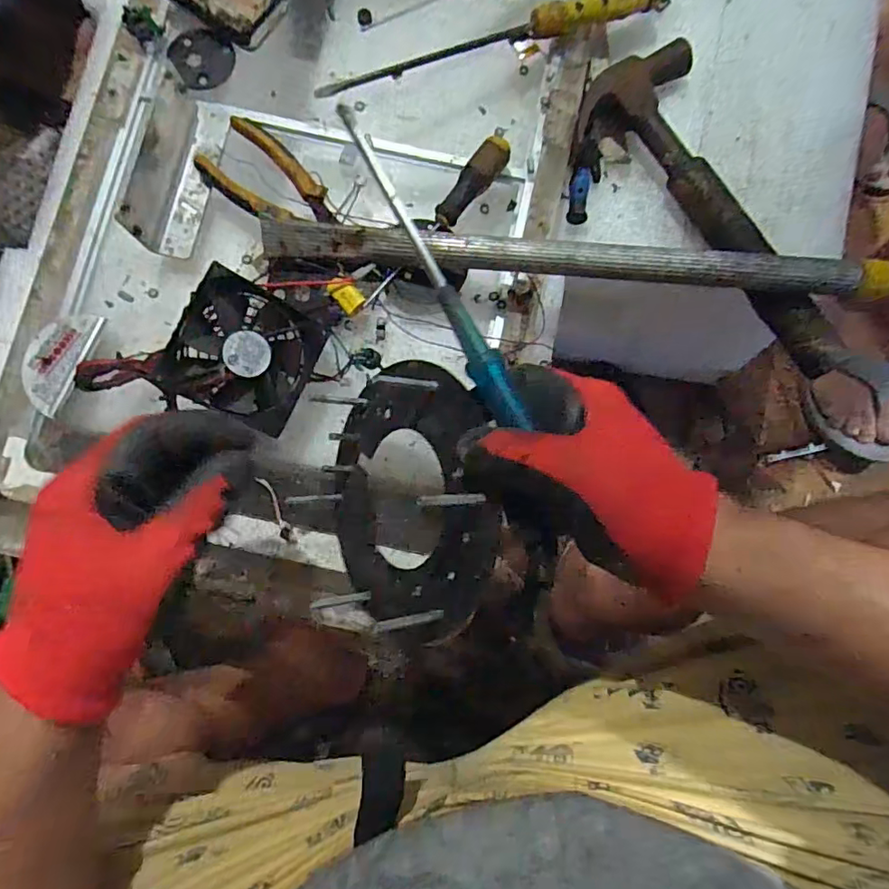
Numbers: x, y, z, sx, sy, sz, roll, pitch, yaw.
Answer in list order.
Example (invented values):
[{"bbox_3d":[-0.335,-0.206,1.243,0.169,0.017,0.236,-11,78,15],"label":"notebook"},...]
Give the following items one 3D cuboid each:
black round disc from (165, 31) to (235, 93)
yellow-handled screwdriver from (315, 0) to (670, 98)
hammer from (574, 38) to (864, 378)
[{"bbox_3d":[-0.209,-0.330,0.460,0.049,0.011,0.059,-44,85,-5],"label":"black round disc"},{"bbox_3d":[0.042,-0.346,0.455,0.305,0.033,0.023,-15,84,-2],"label":"yellow-handled screwdriver"},{"bbox_3d":[0.211,-0.182,0.431,0.114,0.039,0.300,-26,84,-3],"label":"hammer"}]

